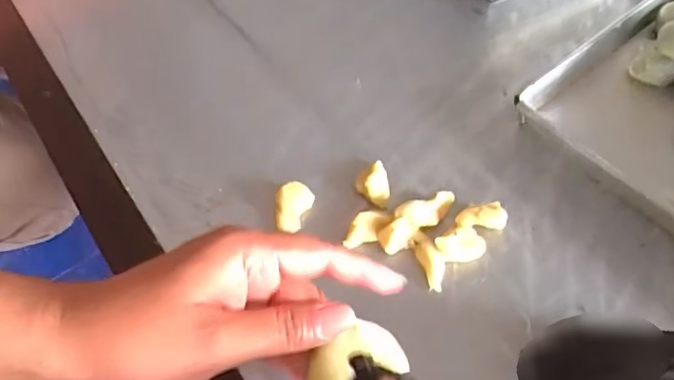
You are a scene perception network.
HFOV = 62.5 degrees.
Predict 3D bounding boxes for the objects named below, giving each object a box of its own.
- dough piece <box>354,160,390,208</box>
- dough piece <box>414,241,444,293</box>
[{"bbox_3d":[0.025,-0.006,0.385,0.023,0.010,0.032,-2,54,2],"label":"dough piece"},{"bbox_3d":[0.060,0.047,0.350,0.014,0.011,0.031,-15,55,-7],"label":"dough piece"}]

